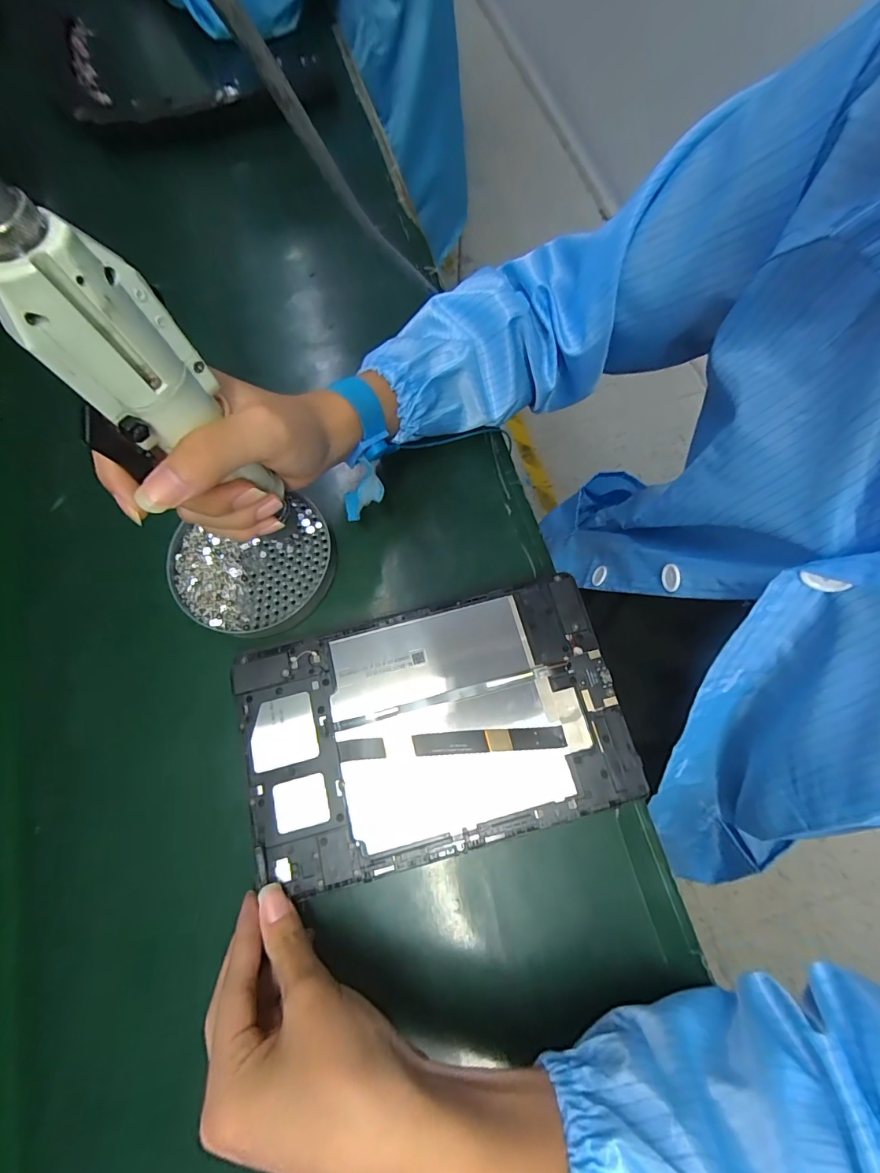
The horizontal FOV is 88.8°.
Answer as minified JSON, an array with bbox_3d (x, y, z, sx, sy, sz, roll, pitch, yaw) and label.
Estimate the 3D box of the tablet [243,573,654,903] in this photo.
[{"bbox_3d":[-0.005,0.088,0.288,0.237,0.011,0.147,-14,74,-5],"label":"tablet"}]

